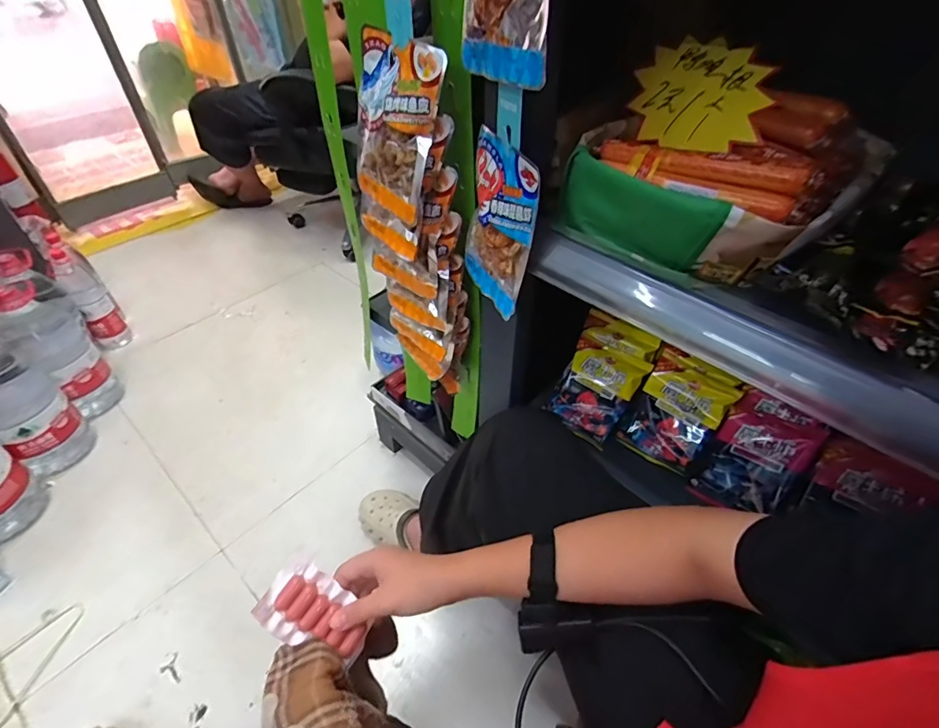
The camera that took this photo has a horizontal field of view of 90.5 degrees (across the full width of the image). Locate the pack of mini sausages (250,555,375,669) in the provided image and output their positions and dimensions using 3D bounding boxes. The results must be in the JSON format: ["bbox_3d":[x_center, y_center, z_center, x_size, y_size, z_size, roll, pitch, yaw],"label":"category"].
[{"bbox_3d":[-0.148,0.248,0.455,0.110,0.013,0.067,43,69,-9],"label":"pack of mini sausages"}]

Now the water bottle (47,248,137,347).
[{"bbox_3d":[-1.117,-0.191,1.368,0.109,0.315,0.090,35,57,30],"label":"water bottle"}]

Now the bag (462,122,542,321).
[{"bbox_3d":[0.026,-0.142,0.485,0.025,0.166,0.116,-19,47,-18],"label":"bag"}]

